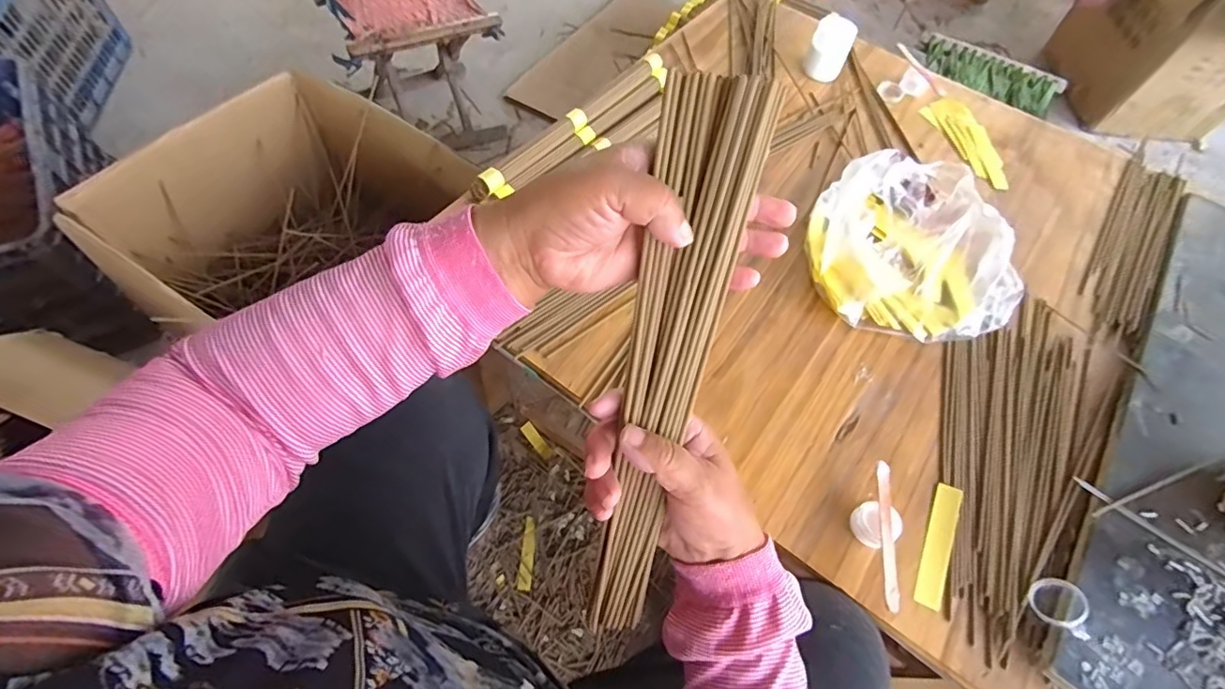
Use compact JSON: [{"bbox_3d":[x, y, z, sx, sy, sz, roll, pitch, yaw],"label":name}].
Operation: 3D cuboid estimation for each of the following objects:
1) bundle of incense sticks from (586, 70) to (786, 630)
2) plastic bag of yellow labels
[{"bbox_3d":[0.031,0.004,0.291,0.052,0.274,0.027,12,16,6],"label":"bundle of incense sticks"},{"bbox_3d":[0.333,-0.104,0.606,0.227,0.085,0.215,-16,63,-13],"label":"plastic bag of yellow labels"}]

